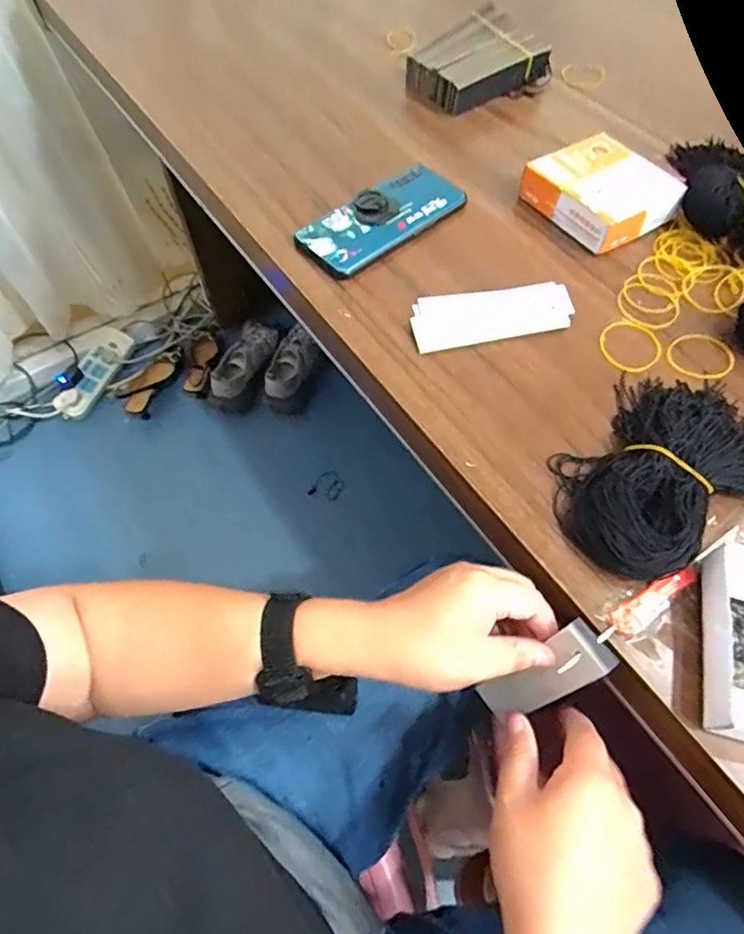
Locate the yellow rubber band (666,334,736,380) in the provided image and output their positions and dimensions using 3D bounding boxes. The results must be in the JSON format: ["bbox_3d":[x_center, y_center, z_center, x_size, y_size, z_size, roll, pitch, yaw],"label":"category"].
[{"bbox_3d":[0.257,-0.087,0.432,0.051,0.004,0.045,-32,64,-16],"label":"yellow rubber band"}]

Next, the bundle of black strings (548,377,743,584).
[{"bbox_3d":[0.200,-0.004,0.369,0.168,0.033,0.114,-37,66,-18],"label":"bundle of black strings"}]

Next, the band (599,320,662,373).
[{"bbox_3d":[0.206,-0.098,0.439,0.051,0.004,0.047,0,60,1],"label":"band"}]

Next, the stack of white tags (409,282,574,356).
[{"bbox_3d":[0.099,-0.124,0.456,0.133,0.010,0.052,-11,61,-5],"label":"stack of white tags"}]

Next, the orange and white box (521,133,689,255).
[{"bbox_3d":[0.210,-0.253,0.510,0.104,0.038,0.110,-28,64,-15],"label":"orange and white box"}]

